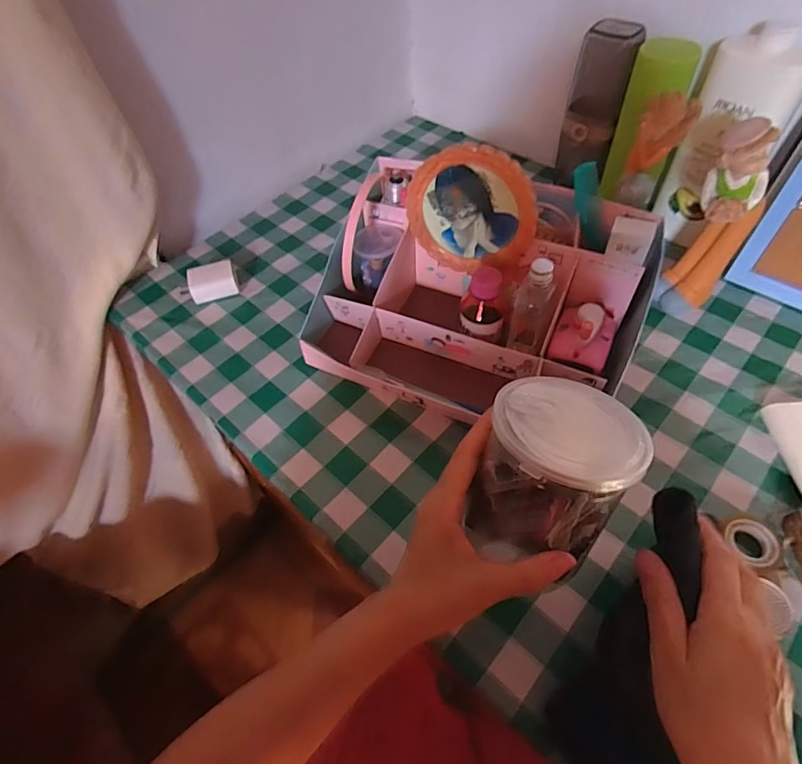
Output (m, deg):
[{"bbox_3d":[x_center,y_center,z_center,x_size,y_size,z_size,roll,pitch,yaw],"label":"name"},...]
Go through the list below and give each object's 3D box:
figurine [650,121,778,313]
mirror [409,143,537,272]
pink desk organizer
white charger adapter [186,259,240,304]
[{"bbox_3d":[0.310,-0.155,0.471,0.057,0.201,0.053,-37,60,-20],"label":"figurine"},{"bbox_3d":[0.069,-0.167,0.475,0.123,0.122,0.022,16,56,15],"label":"mirror"},{"bbox_3d":[0.068,-0.091,0.486,0.296,0.128,0.221,20,59,18],"label":"pink desk organizer"},{"bbox_3d":[-0.233,-0.124,0.595,0.057,0.033,0.043,-18,55,-8],"label":"white charger adapter"}]

